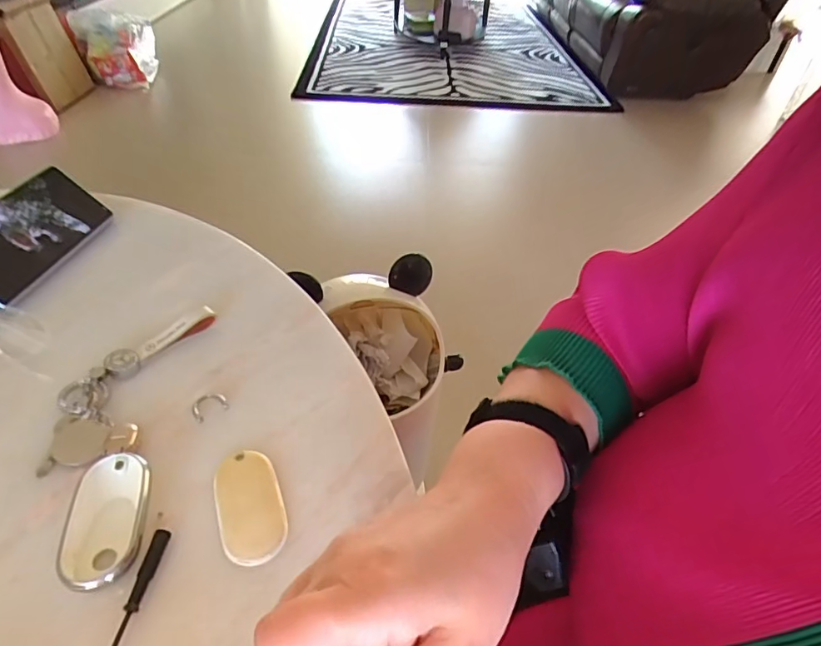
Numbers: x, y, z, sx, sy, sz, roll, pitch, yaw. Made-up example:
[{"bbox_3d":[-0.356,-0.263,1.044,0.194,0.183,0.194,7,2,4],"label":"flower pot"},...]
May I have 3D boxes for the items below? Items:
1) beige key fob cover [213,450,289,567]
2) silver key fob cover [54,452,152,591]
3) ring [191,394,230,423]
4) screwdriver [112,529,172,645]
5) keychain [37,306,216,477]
[{"bbox_3d":[-0.103,0.115,0.325,0.039,0.004,0.077,-13,45,-19],"label":"beige key fob cover"},{"bbox_3d":[-0.185,0.118,0.307,0.044,0.013,0.080,-6,43,-12],"label":"silver key fob cover"},{"bbox_3d":[-0.153,0.062,0.383,0.025,0.004,0.022,-30,52,-32],"label":"ring"},{"bbox_3d":[-0.151,0.155,0.274,0.009,0.006,0.087,5,42,0],"label":"screwdriver"},{"bbox_3d":[-0.218,0.042,0.392,0.074,0.014,0.157,7,42,2],"label":"keychain"}]

